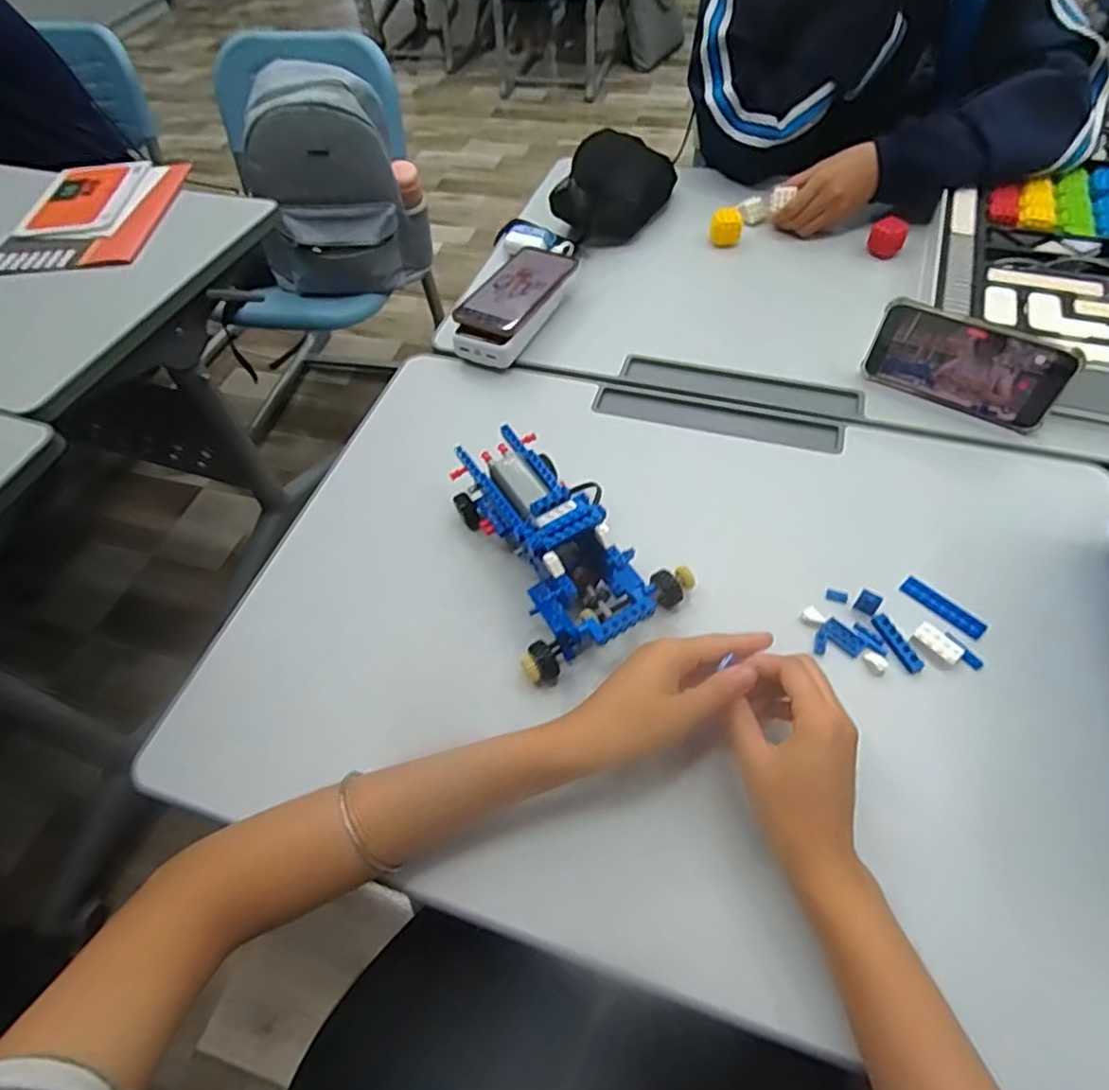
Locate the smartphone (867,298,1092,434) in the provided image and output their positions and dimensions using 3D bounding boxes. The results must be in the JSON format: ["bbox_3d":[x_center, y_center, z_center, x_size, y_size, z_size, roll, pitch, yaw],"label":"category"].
[{"bbox_3d":[0.380,-0.167,0.583,0.161,0.080,0.011,30,46,23],"label":"smartphone"}]

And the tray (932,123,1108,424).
[{"bbox_3d":[0.582,-0.332,0.693,0.289,0.049,0.532,17,58,15],"label":"tray"}]

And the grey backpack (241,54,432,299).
[{"bbox_3d":[-0.405,-0.633,1.157,0.312,0.375,0.137,-19,56,-9],"label":"grey backpack"}]

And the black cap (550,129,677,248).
[{"bbox_3d":[0.081,-0.481,0.842,0.133,0.069,0.226,15,58,14],"label":"black cap"}]

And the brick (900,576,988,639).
[{"bbox_3d":[0.302,0.048,0.486,0.016,0.005,0.063,-38,61,-20],"label":"brick"}]

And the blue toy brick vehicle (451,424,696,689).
[{"bbox_3d":[0.006,-0.015,0.507,0.135,0.089,0.216,-23,57,-12],"label":"blue toy brick vehicle"}]

